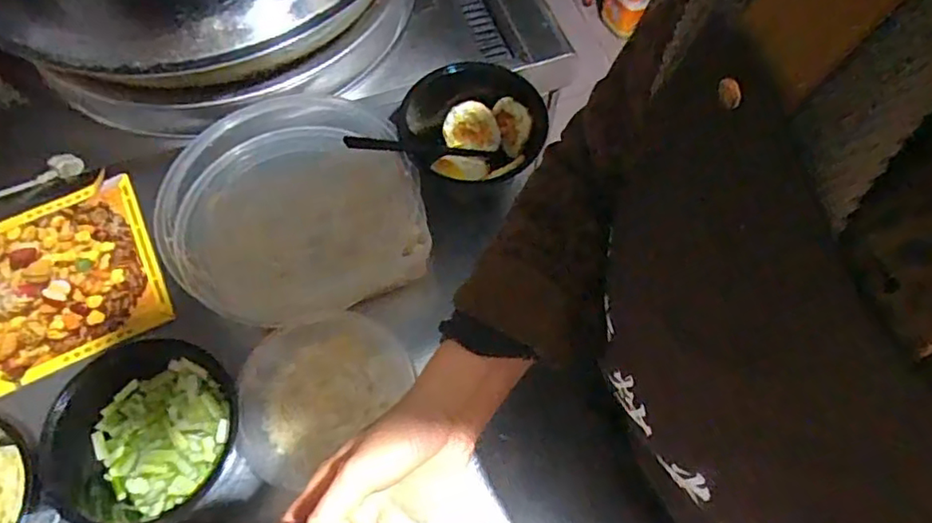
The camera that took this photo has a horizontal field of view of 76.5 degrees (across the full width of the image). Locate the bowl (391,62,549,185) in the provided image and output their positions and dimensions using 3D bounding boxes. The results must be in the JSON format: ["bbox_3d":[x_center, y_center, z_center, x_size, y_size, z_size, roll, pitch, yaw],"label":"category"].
[{"bbox_3d":[0.006,-0.155,0.725,0.165,0.092,0.159,0,66,0],"label":"bowl"}]

